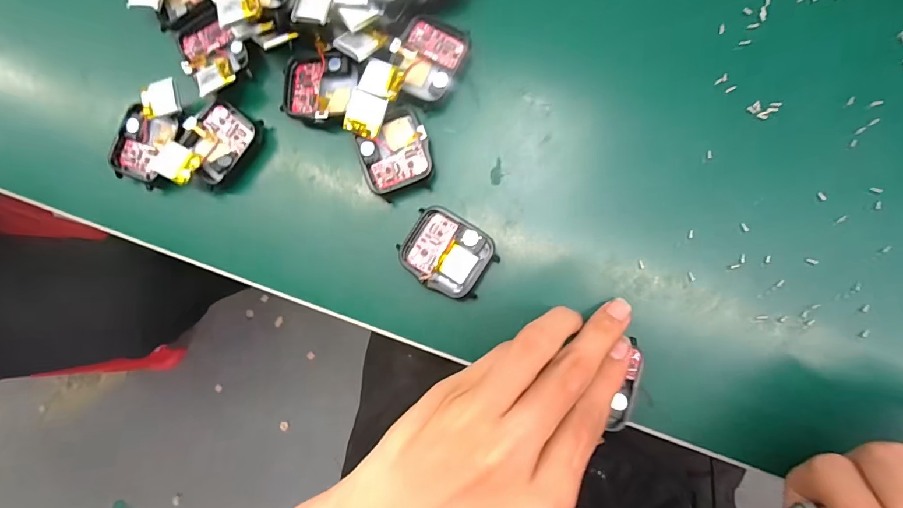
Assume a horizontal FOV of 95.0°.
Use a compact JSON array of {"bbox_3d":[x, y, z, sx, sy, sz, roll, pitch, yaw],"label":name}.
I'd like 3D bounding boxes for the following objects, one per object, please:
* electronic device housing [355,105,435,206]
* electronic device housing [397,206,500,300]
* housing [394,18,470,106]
[{"bbox_3d":[-0.030,-0.054,0.223,0.037,0.013,0.043,-18,82,6],"label":"electronic device housing"},{"bbox_3d":[-0.002,0.000,0.215,0.045,0.008,0.038,34,90,10],"label":"electronic device housing"},{"bbox_3d":[-0.013,-0.104,0.225,0.034,0.011,0.044,28,89,10],"label":"housing"}]

